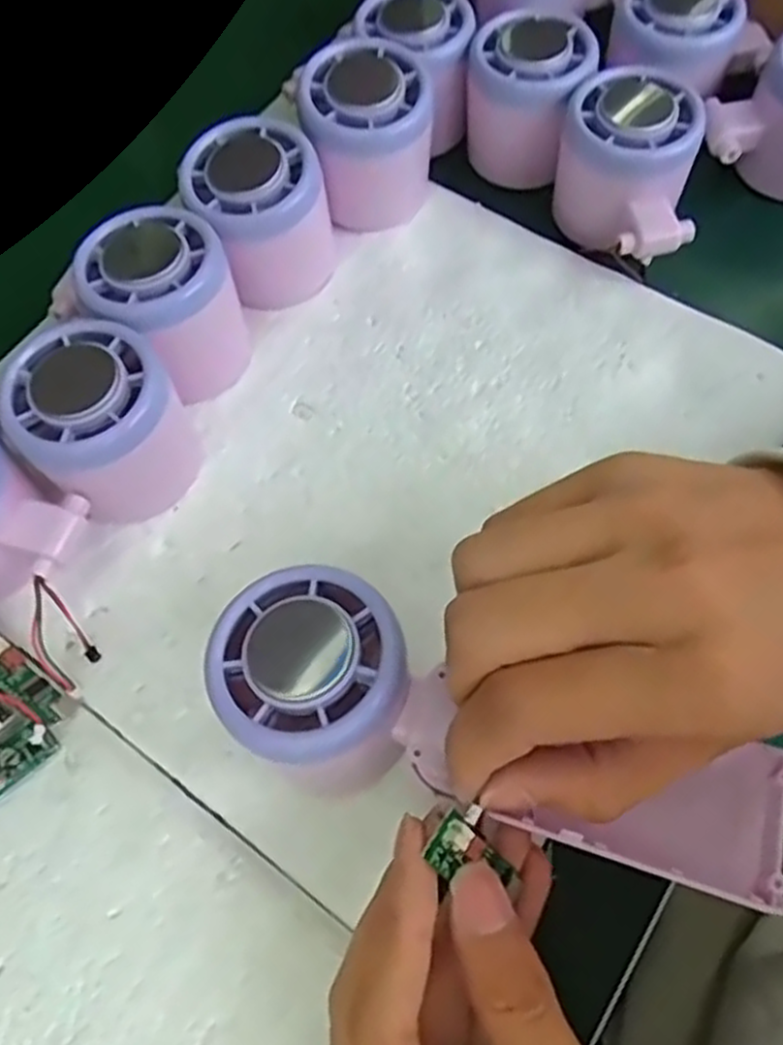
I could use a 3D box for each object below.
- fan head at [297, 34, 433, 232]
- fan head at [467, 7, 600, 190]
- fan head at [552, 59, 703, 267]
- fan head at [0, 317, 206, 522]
[{"bbox_3d":[-0.010,-0.165,0.331,0.052,0.060,0.047,-11,66,-3],"label":"fan head"},{"bbox_3d":[0.062,-0.194,0.350,0.052,0.050,0.054,-1,66,2],"label":"fan head"},{"bbox_3d":[0.099,-0.148,0.325,0.054,0.049,0.066,4,66,4],"label":"fan head"},{"bbox_3d":[-0.102,-0.033,0.279,0.057,0.056,0.054,-34,69,-13],"label":"fan head"}]

